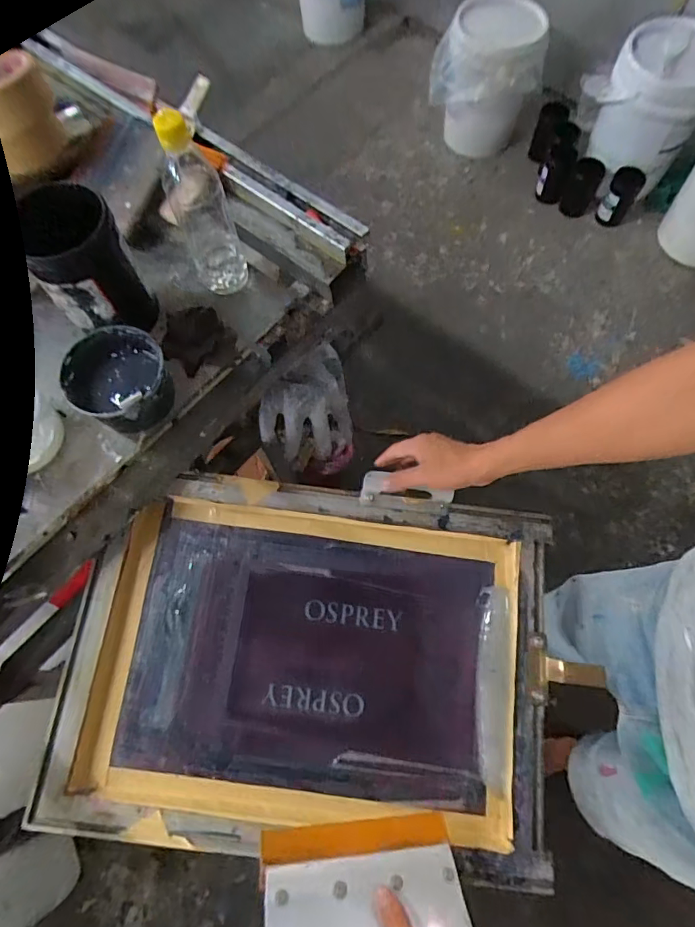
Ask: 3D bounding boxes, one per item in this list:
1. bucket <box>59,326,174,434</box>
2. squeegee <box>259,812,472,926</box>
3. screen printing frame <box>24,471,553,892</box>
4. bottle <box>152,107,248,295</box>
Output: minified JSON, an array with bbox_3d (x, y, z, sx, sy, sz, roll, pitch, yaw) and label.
[{"bbox_3d":[-0.260,-0.094,0.587,0.105,0.085,0.098,-1,69,3],"label":"bucket"},{"bbox_3d":[0.015,0.413,0.489,0.194,0.019,0.146,3,30,-9],"label":"squeegee"},{"bbox_3d":[-0.044,0.239,0.621,0.569,0.074,0.413,5,70,5],"label":"screen printing frame"},{"bbox_3d":[-0.169,-0.293,0.573,0.066,0.216,0.053,-23,70,-6],"label":"bottle"}]

